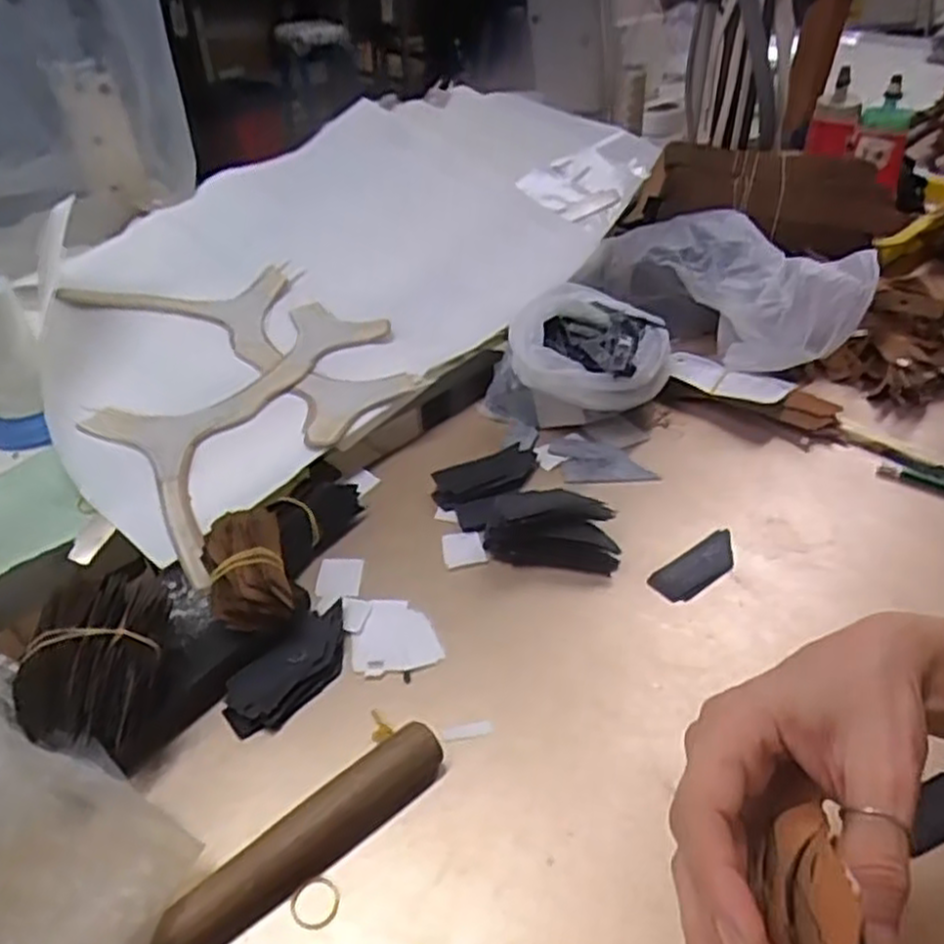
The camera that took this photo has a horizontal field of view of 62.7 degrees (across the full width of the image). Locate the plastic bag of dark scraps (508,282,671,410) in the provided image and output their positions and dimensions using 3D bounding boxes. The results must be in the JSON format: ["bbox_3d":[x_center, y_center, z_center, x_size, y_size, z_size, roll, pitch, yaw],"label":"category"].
[{"bbox_3d":[0.090,-0.084,0.595,0.121,0.072,0.112,5,38,7],"label":"plastic bag of dark scraps"}]

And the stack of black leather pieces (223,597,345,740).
[{"bbox_3d":[-0.094,0.102,0.413,0.040,0.014,0.084,24,44,26],"label":"stack of black leather pieces"}]

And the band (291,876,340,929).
[{"bbox_3d":[-0.065,0.179,0.322,0.020,0.004,0.020,1,38,-1],"label":"band"}]

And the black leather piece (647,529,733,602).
[{"bbox_3d":[0.140,0.057,0.474,0.067,0.005,0.027,-23,45,-28],"label":"black leather piece"}]

